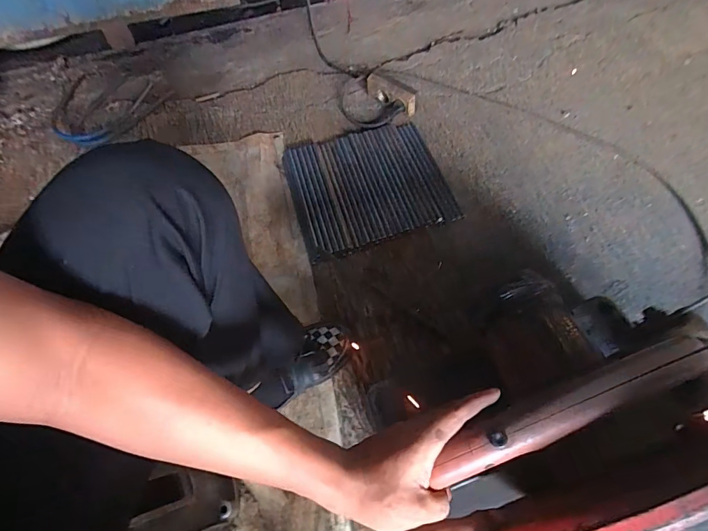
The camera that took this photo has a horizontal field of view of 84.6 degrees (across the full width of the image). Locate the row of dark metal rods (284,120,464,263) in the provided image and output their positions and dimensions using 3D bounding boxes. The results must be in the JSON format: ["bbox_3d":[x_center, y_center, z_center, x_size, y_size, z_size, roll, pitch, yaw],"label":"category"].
[{"bbox_3d":[0.025,-0.182,0.857,0.317,0.033,0.299,-17,61,-5],"label":"row of dark metal rods"}]

